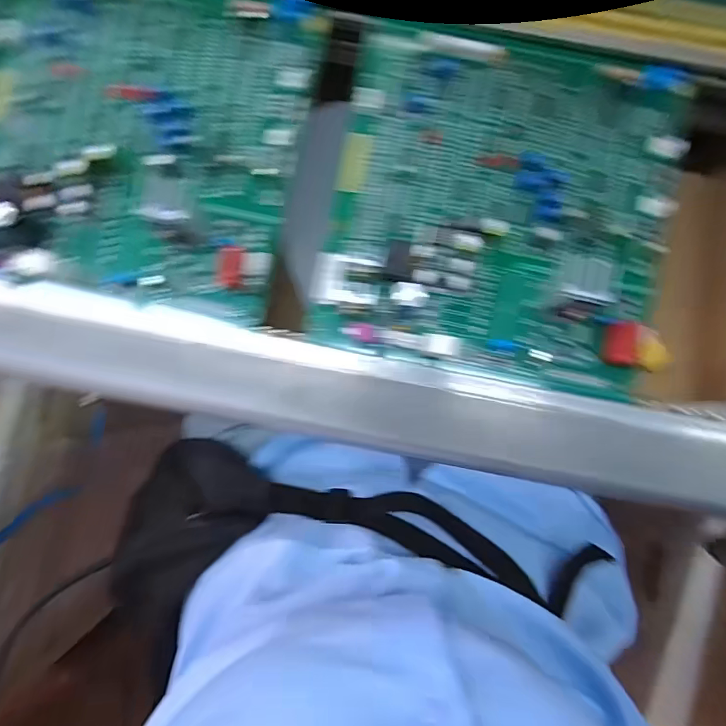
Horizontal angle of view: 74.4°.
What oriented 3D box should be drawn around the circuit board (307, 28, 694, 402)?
[{"bbox_3d":[0.075,-0.086,0.248,0.178,0.030,0.176,11,86,1],"label":"circuit board"}]

